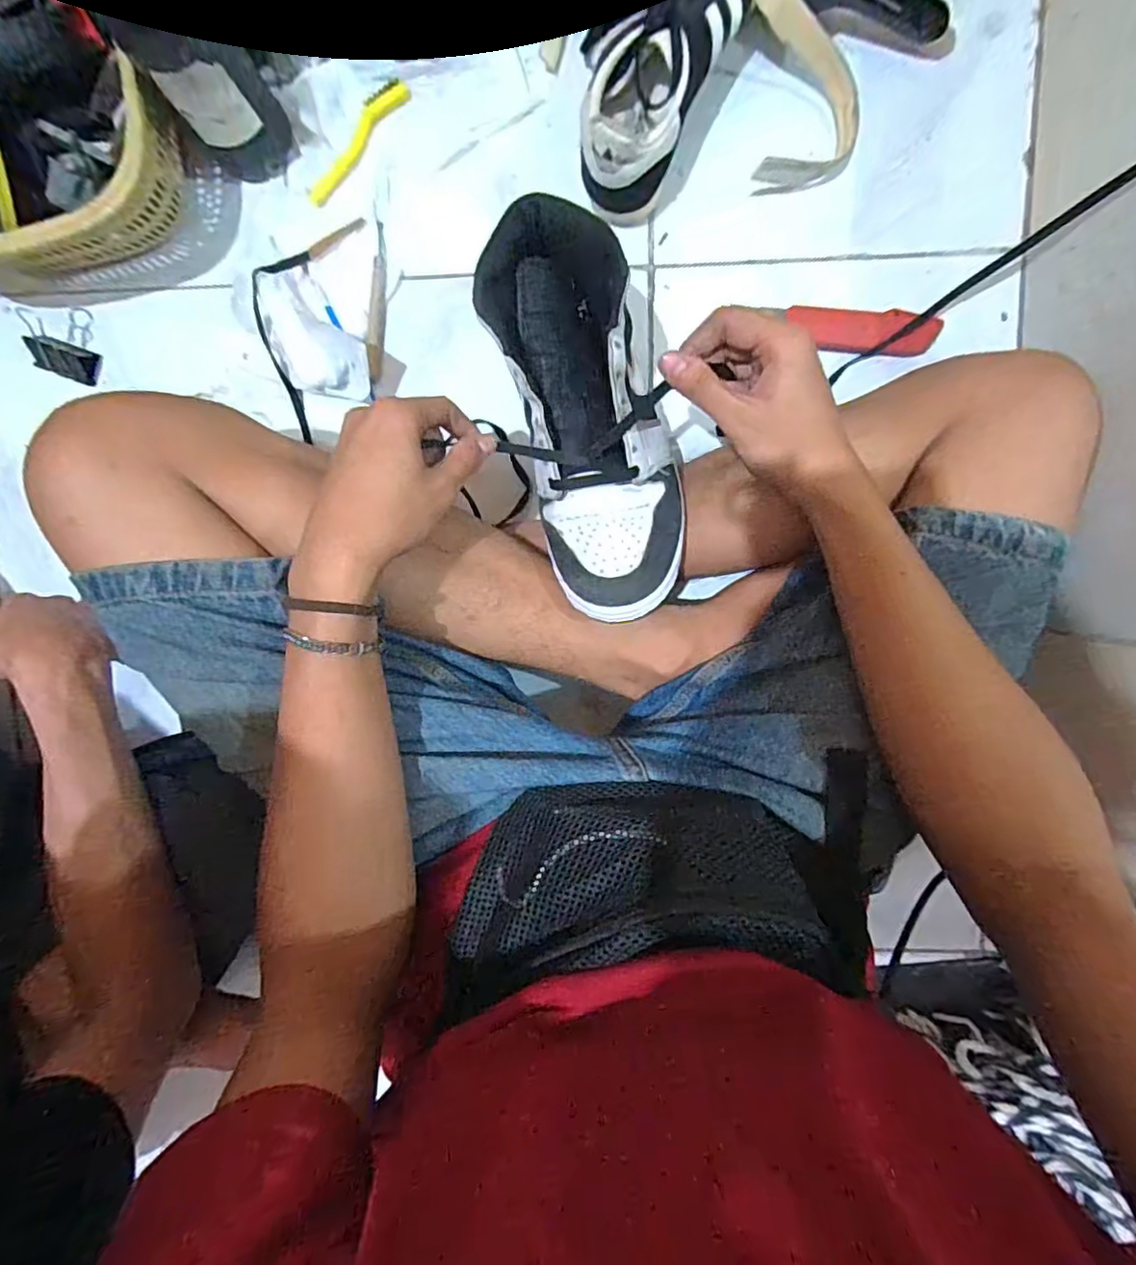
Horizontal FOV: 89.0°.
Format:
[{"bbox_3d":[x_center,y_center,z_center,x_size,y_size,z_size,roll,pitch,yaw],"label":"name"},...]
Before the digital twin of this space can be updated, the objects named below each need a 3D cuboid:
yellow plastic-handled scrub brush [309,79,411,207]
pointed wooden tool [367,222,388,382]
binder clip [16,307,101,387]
[{"bbox_3d":[-0.168,-0.389,0.458,0.111,0.008,0.018,-43,93,8],"label":"yellow plastic-handled scrub brush"},{"bbox_3d":[-0.158,-0.272,0.478,0.012,0.010,0.120,6,98,3],"label":"pointed wooden tool"},{"bbox_3d":[-0.426,-0.244,0.484,0.042,0.031,0.059,3,98,3],"label":"binder clip"}]

